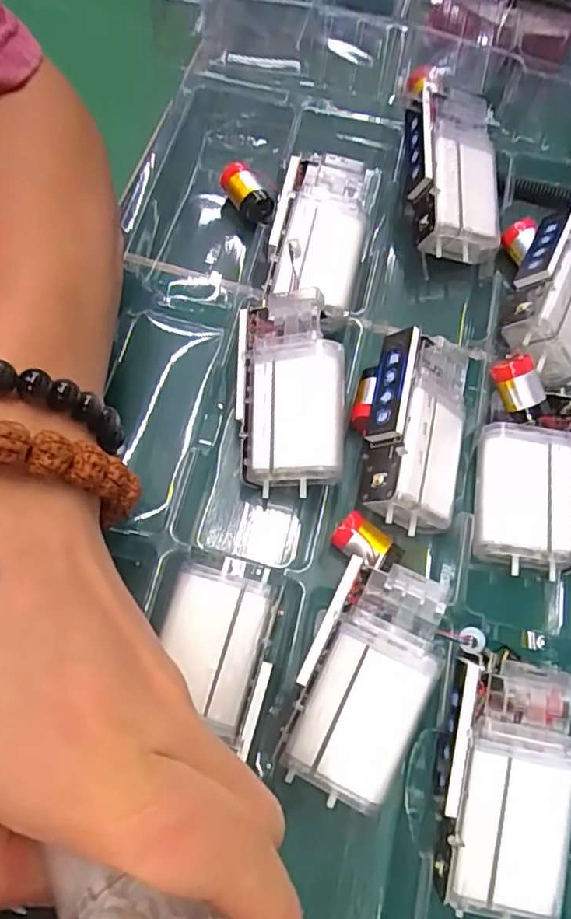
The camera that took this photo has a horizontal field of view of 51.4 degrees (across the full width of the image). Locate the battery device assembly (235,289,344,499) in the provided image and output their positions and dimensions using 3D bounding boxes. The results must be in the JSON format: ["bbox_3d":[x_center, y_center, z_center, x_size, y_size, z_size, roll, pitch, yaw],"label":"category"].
[{"bbox_3d":[0.001,-0.028,0.251,0.043,0.035,0.079,2,69,-2],"label":"battery device assembly"}]

